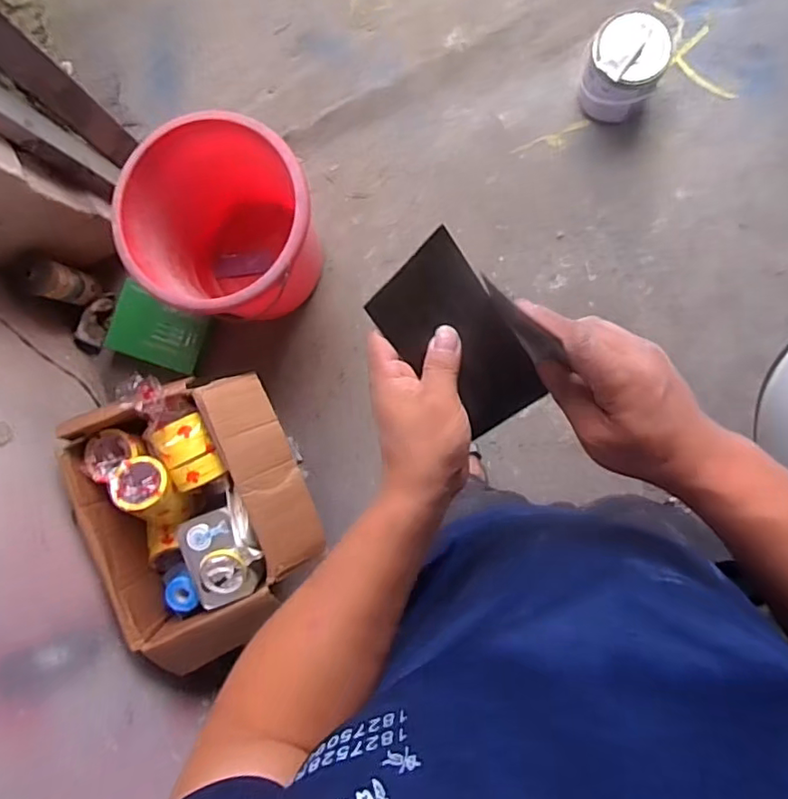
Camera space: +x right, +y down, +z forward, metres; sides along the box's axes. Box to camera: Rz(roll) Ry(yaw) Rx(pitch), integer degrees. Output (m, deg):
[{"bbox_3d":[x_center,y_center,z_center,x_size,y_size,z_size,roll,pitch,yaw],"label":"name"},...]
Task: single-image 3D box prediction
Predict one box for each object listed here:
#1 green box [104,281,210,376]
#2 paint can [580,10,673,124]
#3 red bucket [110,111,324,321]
[{"bbox_3d":[-0.567,-0.164,1.352,0.245,0.043,0.158,20,93,4],"label":"green box"},{"bbox_3d":[0.487,-0.705,1.216,0.156,0.192,0.146,0,91,5],"label":"paint can"},{"bbox_3d":[-0.342,-0.371,1.236,0.359,0.419,0.394,0,91,5],"label":"red bucket"}]

